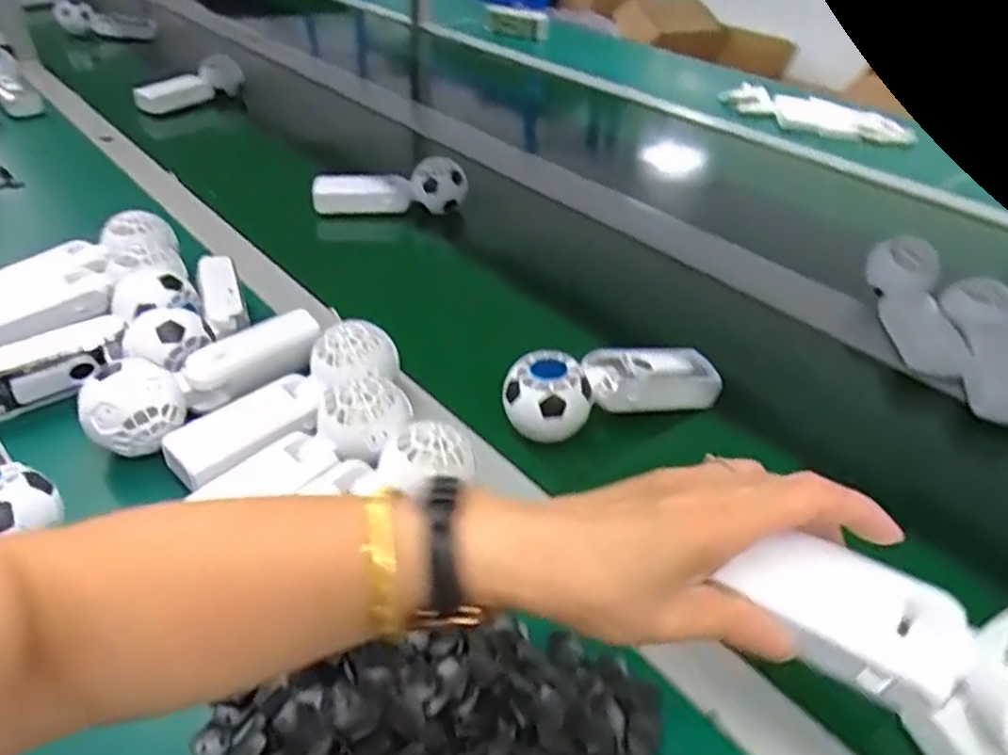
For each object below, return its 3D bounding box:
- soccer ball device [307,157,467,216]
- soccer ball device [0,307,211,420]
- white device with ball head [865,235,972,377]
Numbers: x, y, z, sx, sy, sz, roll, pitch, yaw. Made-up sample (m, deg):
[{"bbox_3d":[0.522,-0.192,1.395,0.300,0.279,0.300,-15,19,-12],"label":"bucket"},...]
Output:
[{"bbox_3d":[-0.129,-0.218,0.823,0.175,0.054,0.051,-3,37,-10],"label":"soccer ball device"},{"bbox_3d":[-0.295,-0.016,0.517,0.158,0.046,0.058,-16,39,-5],"label":"soccer ball device"},{"bbox_3d":[0.385,-0.065,0.664,0.060,0.048,0.158,6,52,2],"label":"white device with ball head"}]

